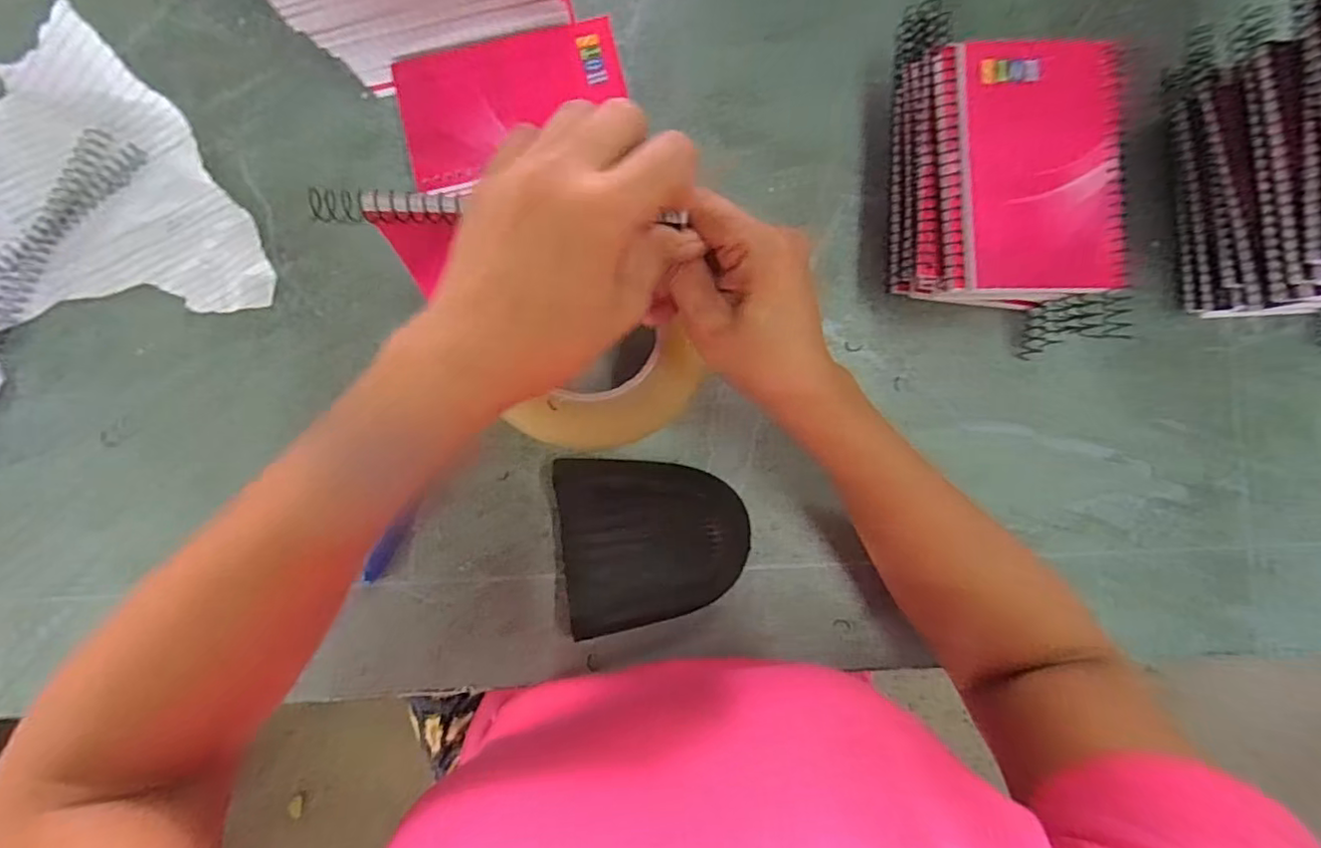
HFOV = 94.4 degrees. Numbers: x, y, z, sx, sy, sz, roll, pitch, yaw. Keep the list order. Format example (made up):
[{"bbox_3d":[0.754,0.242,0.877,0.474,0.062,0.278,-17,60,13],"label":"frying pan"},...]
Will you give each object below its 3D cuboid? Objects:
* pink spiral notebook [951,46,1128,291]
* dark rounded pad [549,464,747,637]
[{"bbox_3d":[0.197,-0.136,0.318,0.083,0.016,0.130,-1,87,-3],"label":"pink spiral notebook"},{"bbox_3d":[-0.003,0.065,0.355,0.102,0.026,0.094,-7,85,-2],"label":"dark rounded pad"}]

